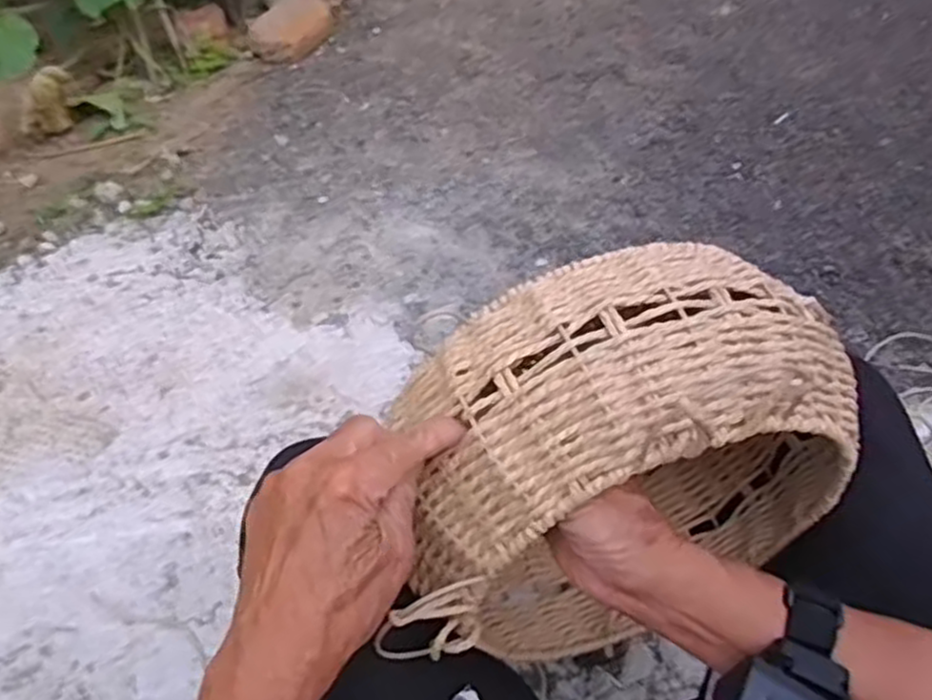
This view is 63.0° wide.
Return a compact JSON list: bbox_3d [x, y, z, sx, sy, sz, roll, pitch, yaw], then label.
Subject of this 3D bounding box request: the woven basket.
[{"bbox_3d":[0.097,0.074,0.480,0.280,0.278,0.119,-18,52,-11],"label":"woven basket"}]

